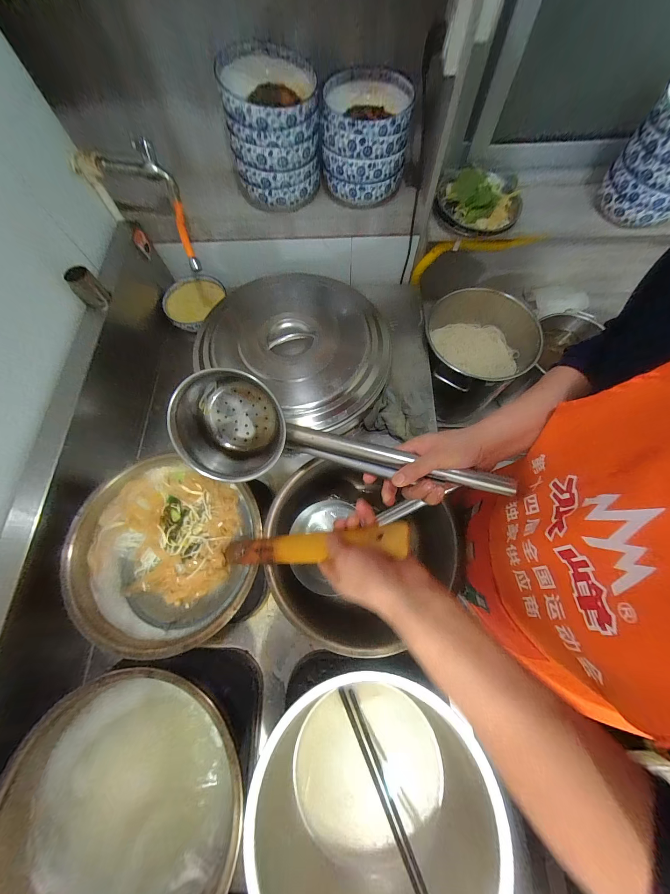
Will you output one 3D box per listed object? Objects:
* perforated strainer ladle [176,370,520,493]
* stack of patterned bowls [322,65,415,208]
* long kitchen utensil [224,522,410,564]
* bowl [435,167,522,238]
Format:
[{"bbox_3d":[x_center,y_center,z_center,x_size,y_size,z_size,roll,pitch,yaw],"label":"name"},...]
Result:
[{"bbox_3d":[-0.006,-0.006,0.407,0.450,0.120,0.151,11,71,13],"label":"perforated strainer ladle"},{"bbox_3d":[0.075,-0.719,0.703,0.188,0.168,0.201,8,71,5],"label":"stack of patterned bowls"},{"bbox_3d":[-0.056,0.143,0.421,0.347,0.022,0.039,-19,65,36],"label":"long kitchen utensil"},{"bbox_3d":[0.370,-0.641,0.766,0.213,0.071,0.203,-1,70,2],"label":"bowl"}]

